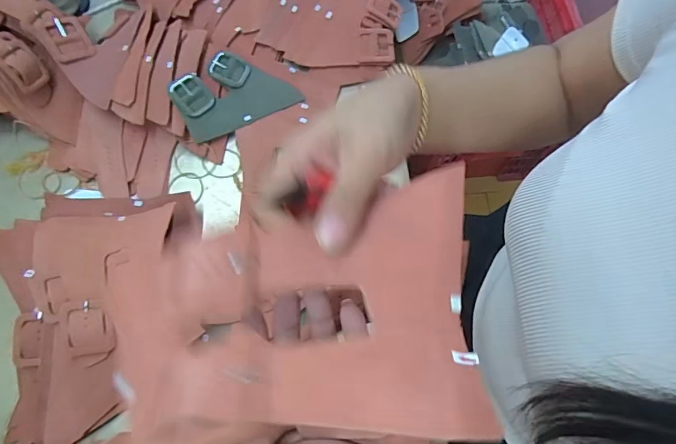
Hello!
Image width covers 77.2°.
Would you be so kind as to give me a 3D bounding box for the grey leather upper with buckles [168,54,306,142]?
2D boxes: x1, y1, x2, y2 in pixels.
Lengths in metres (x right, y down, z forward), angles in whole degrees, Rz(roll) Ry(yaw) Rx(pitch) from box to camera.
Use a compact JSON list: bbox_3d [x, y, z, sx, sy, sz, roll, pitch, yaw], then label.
[{"bbox_3d":[-0.132,-0.169,0.536,0.147,0.016,0.094,-25,89,-18],"label":"grey leather upper with buckles"}]

